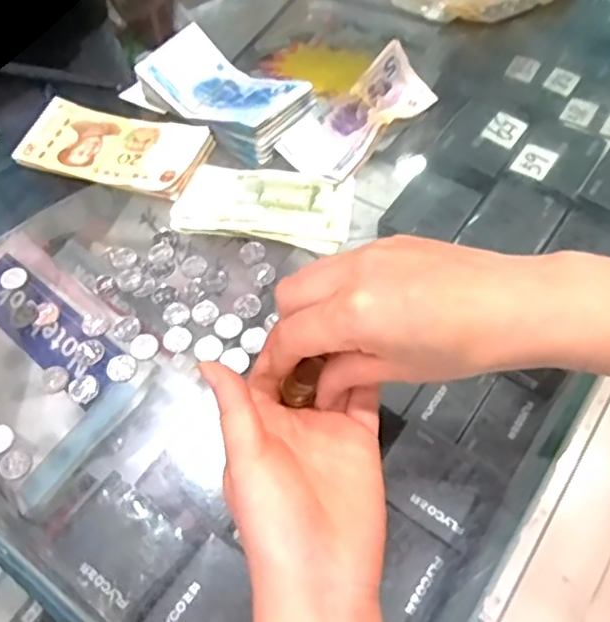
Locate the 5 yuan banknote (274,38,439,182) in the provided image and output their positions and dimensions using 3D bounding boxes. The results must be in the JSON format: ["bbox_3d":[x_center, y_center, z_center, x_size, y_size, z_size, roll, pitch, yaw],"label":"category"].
[{"bbox_3d":[0.044,-0.159,0.496,0.062,0.035,0.139,34,63,22],"label":"5 yuan banknote"}]

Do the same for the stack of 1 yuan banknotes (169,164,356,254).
[{"bbox_3d":[-0.030,-0.081,0.462,0.127,0.008,0.068,9,57,8],"label":"stack of 1 yuan banknotes"}]

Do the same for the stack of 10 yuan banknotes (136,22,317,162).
[{"bbox_3d":[-0.065,-0.180,0.511,0.138,0.031,0.071,34,64,22],"label":"stack of 10 yuan banknotes"}]

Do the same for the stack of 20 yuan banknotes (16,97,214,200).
[{"bbox_3d":[-0.154,-0.131,0.497,0.146,0.010,0.072,16,58,12],"label":"stack of 20 yuan banknotes"}]

